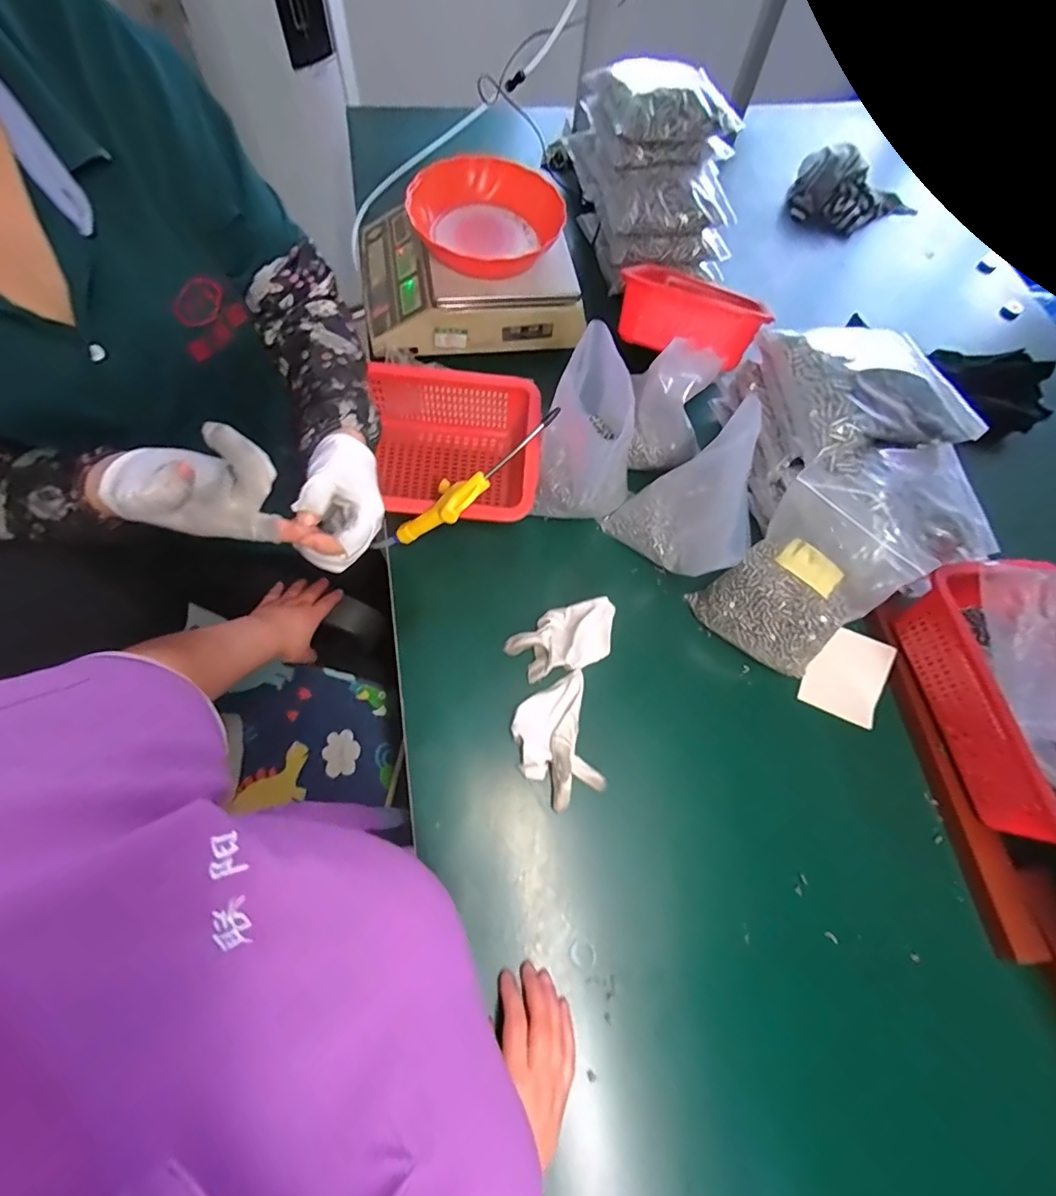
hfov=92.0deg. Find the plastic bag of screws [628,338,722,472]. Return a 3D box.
[{"bbox_3d":[0.184,-0.232,0.641,0.099,0.148,0.064,-2,68,-3],"label":"plastic bag of screws"}]

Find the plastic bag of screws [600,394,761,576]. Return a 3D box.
[{"bbox_3d":[0.200,-0.110,0.596,0.120,0.184,0.161,-36,74,-16],"label":"plastic bag of screws"}]

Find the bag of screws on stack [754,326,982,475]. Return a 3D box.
[{"bbox_3d":[0.391,-0.256,0.602,0.189,0.063,0.214,-12,69,-7],"label":"bag of screws on stack"}]

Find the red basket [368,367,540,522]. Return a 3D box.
[{"bbox_3d":[-0.097,-0.176,0.652,0.218,0.103,0.200,2,68,-2],"label":"red basket"}]

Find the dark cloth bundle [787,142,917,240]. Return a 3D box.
[{"bbox_3d":[0.635,-0.781,0.997,0.233,0.113,0.094,14,68,3],"label":"dark cloth bundle"}]

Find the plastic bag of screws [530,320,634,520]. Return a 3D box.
[{"bbox_3d":[0.075,-0.199,0.617,0.119,0.090,0.223,9,107,1],"label":"plastic bag of screws"}]

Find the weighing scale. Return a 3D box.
[{"bbox_3d":[-0.097,-0.509,0.784,0.313,0.094,0.254,-10,69,-7],"label":"weighing scale"}]

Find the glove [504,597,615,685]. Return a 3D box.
[{"bbox_3d":[0.044,0.046,0.601,0.133,0.033,0.073,-17,70,-9],"label":"glove"}]

